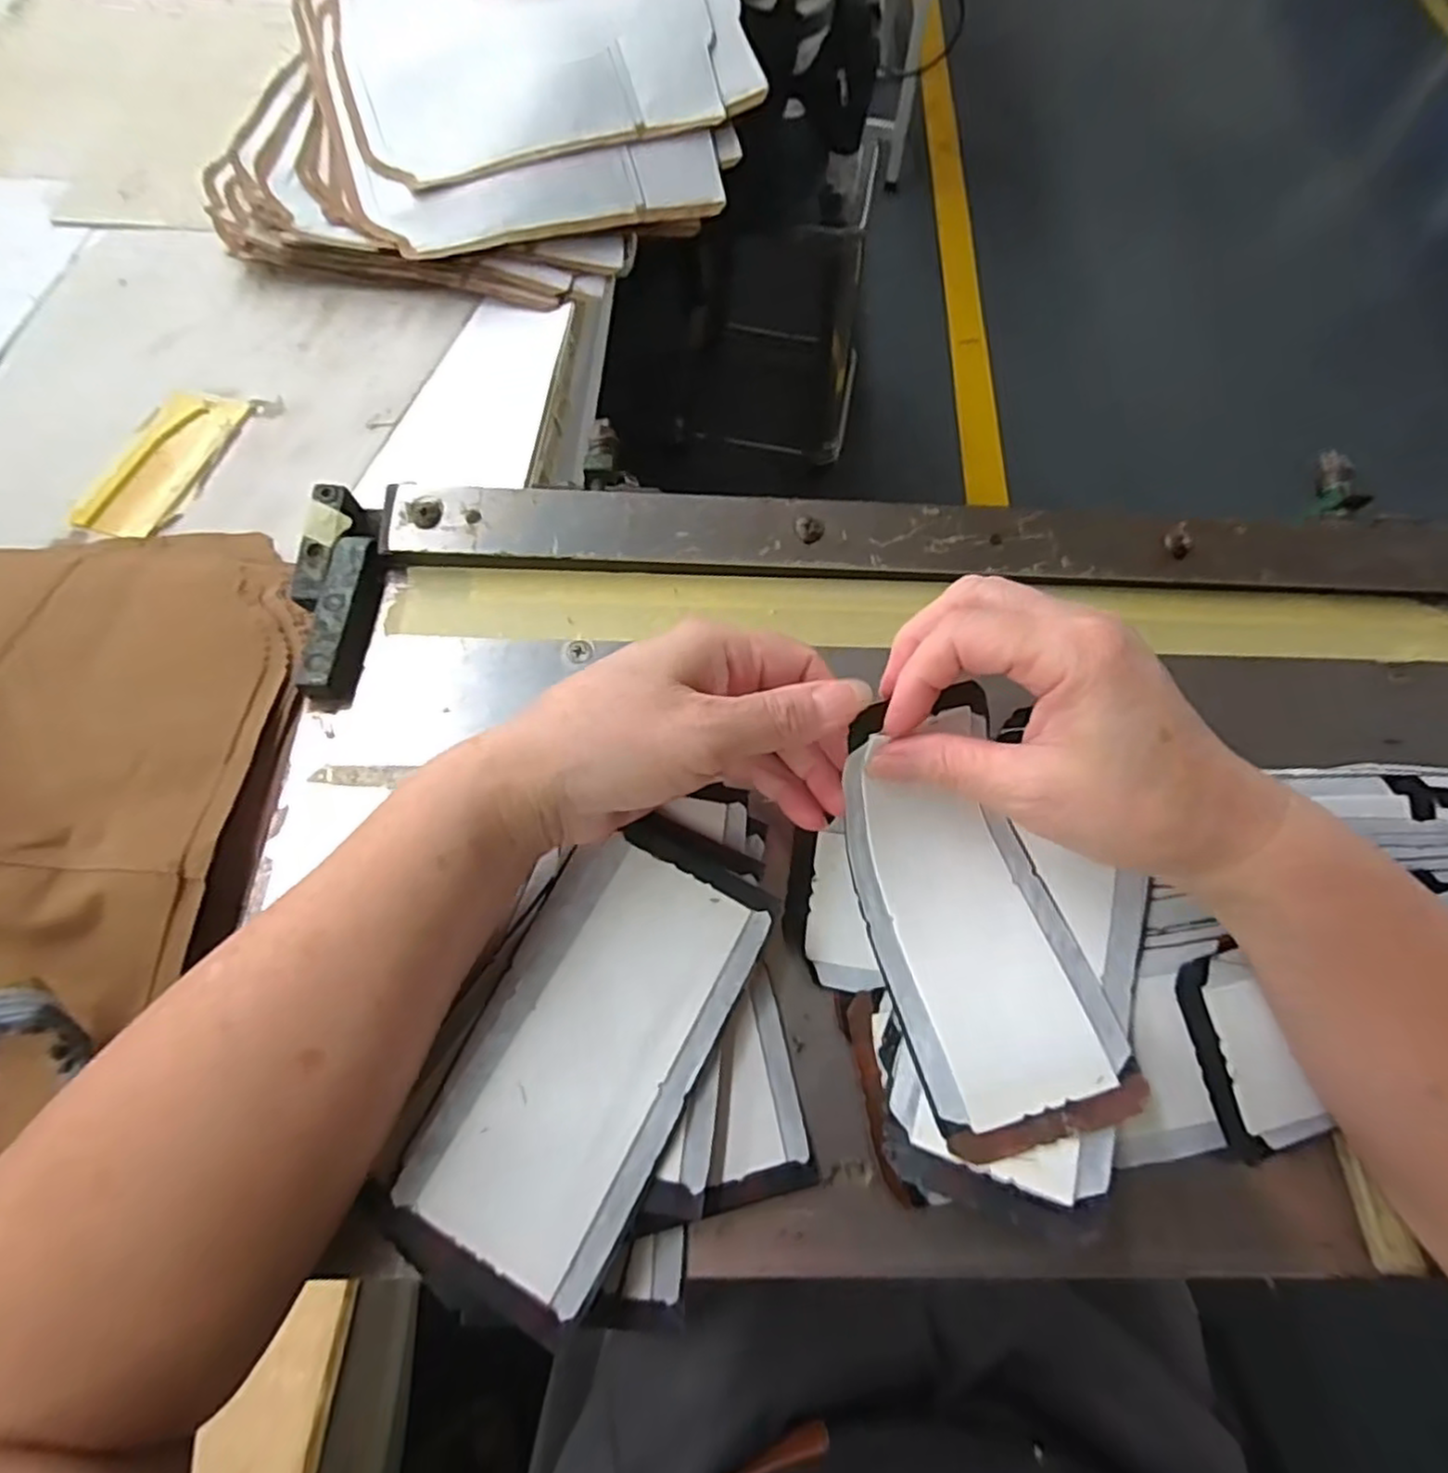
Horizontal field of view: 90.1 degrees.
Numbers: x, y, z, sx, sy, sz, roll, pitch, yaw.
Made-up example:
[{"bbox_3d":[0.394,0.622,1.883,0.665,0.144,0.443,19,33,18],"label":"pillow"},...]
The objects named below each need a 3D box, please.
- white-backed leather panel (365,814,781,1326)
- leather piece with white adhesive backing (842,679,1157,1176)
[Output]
[{"bbox_3d":[-0.045,0.103,0.250,0.077,0.006,0.148,26,67,10],"label":"white-backed leather panel"},{"bbox_3d":[0.090,0.062,0.261,0.071,0.033,0.151,-14,71,-9],"label":"leather piece with white adhesive backing"}]

